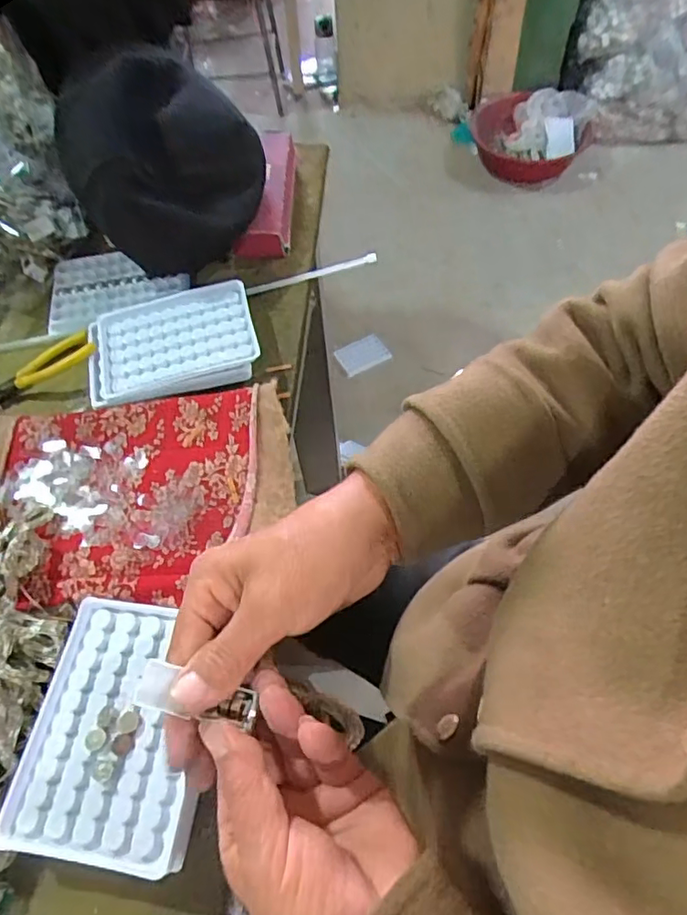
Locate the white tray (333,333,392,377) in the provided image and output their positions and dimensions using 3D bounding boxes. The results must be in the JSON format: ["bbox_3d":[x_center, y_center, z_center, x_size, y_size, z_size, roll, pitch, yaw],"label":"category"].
[{"bbox_3d":[0.049,-0.255,1.386,0.122,0.015,0.077,-24,81,-5],"label":"white tray"}]

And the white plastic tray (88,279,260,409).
[{"bbox_3d":[-0.144,-0.099,0.470,0.137,0.014,0.101,-14,59,-6],"label":"white plastic tray"}]

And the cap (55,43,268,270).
[{"bbox_3d":[-0.155,-0.264,0.502,0.154,0.136,0.168,-11,59,-4],"label":"cap"}]

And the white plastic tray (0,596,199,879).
[{"bbox_3d":[-0.124,0.148,0.314,0.097,0.017,0.127,6,59,6],"label":"white plastic tray"}]

